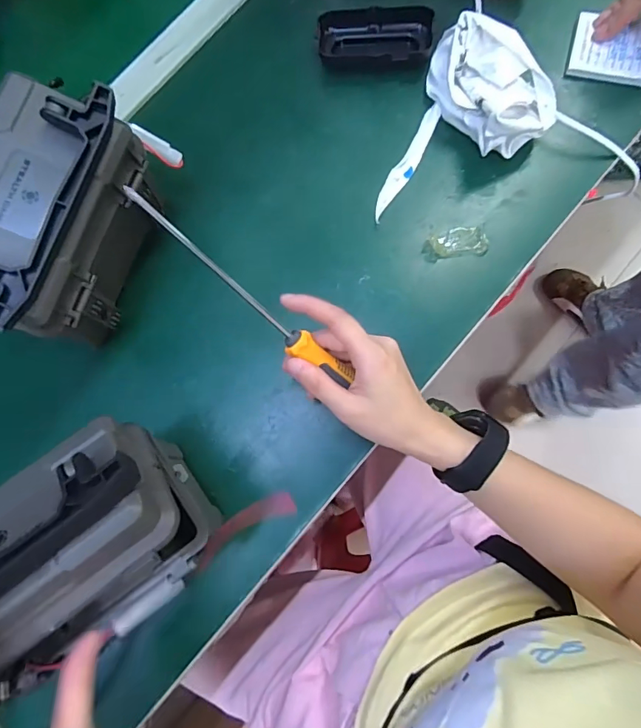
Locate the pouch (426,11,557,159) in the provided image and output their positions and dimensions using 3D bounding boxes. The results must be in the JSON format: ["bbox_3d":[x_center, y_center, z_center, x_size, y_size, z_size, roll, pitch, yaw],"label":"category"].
[{"bbox_3d":[0.145,-0.249,0.404,0.067,0.053,0.130,-31,79,-1],"label":"pouch"}]

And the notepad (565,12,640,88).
[{"bbox_3d":[0.281,-0.292,0.428,0.088,0.009,0.065,17,83,6],"label":"notepad"}]

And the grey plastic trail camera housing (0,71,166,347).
[{"bbox_3d":[-0.198,-0.103,0.362,0.085,0.139,0.177,19,82,8],"label":"grey plastic trail camera housing"}]

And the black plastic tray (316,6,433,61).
[{"bbox_3d":[0.053,-0.321,0.442,0.107,0.022,0.037,4,82,5],"label":"black plastic tray"}]

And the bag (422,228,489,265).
[{"bbox_3d":[0.121,-0.109,0.409,0.057,0.010,0.029,-8,81,3],"label":"bag"}]

